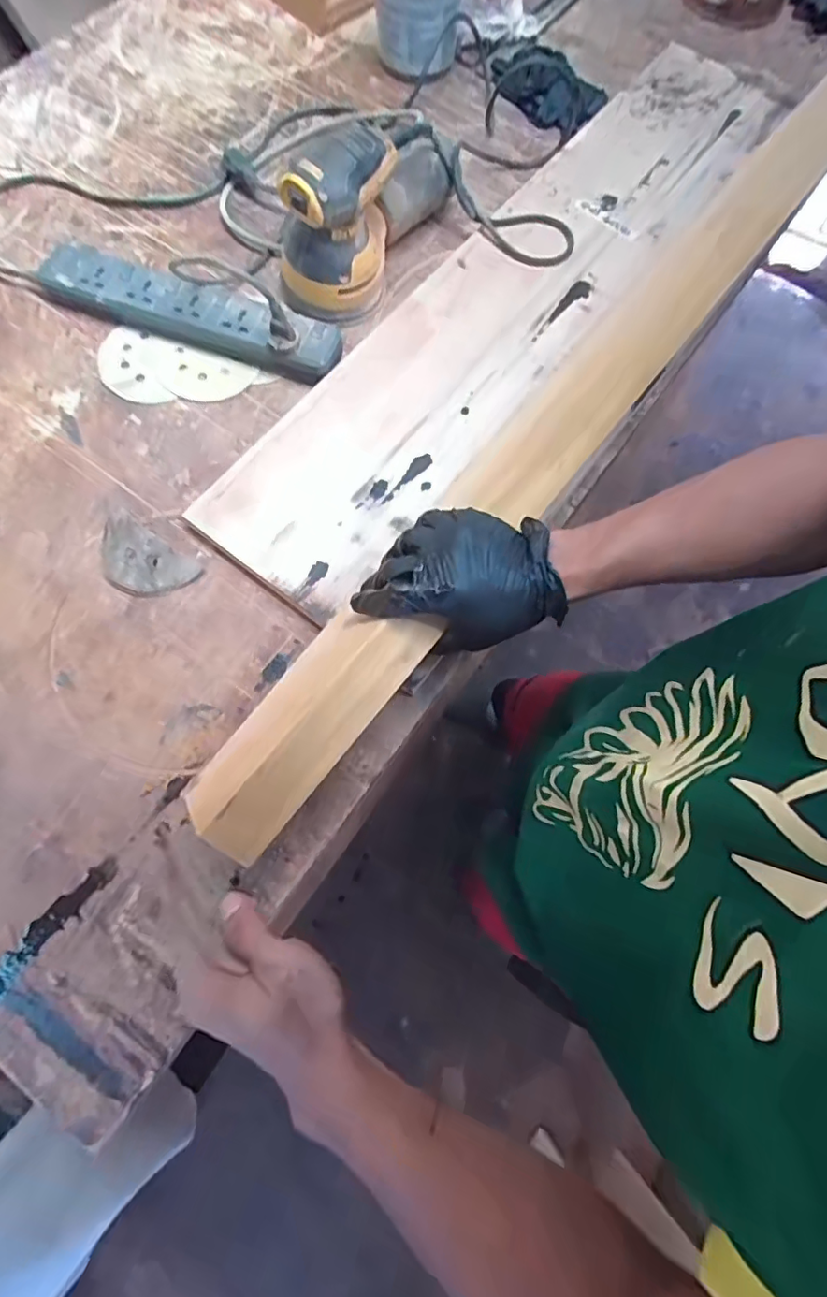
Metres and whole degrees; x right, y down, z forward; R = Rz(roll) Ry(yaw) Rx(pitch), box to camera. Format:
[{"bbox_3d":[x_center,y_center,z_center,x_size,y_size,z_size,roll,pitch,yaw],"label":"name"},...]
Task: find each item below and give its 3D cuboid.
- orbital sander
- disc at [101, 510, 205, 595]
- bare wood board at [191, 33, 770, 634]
[{"bbox_3d":[-0.054,-0.504,0.601,0.108,0.139,0.243,26,73,6],"label":"orbital sander"},{"bbox_3d":[-0.271,-0.089,0.524,0.105,0.026,0.062,32,74,8],"label":"disc"},{"bbox_3d":[0.137,-0.438,0.642,0.186,0.033,0.949,37,75,9],"label":"bare wood board"}]

